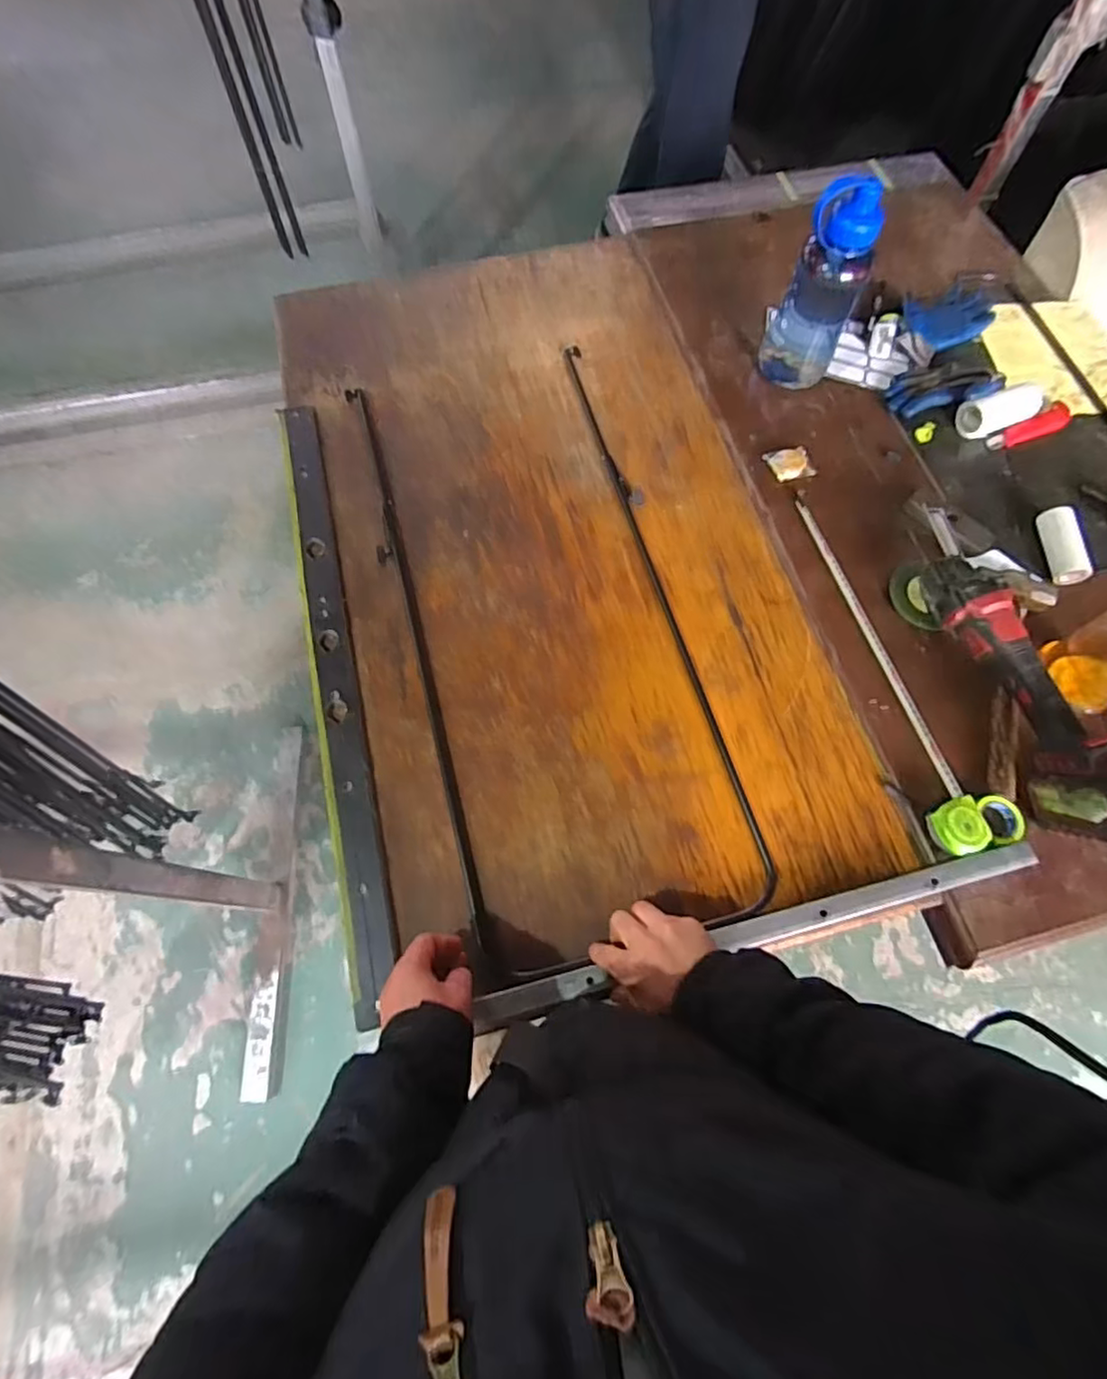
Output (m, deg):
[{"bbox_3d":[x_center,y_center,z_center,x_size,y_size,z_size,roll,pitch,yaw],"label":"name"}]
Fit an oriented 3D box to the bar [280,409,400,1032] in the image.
[{"bbox_3d":[-0.281,-0.047,0.792,0.050,0.010,0.831,-13,67,-7],"label":"bar"}]

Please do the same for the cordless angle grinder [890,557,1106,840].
[{"bbox_3d":[0.547,-0.010,0.726,0.098,0.110,0.385,-13,67,-7],"label":"cordless angle grinder"}]

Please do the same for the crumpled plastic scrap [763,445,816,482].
[{"bbox_3d":[0.353,-0.336,0.921,0.058,0.012,0.061,-13,67,-7],"label":"crumpled plastic scrap"}]

